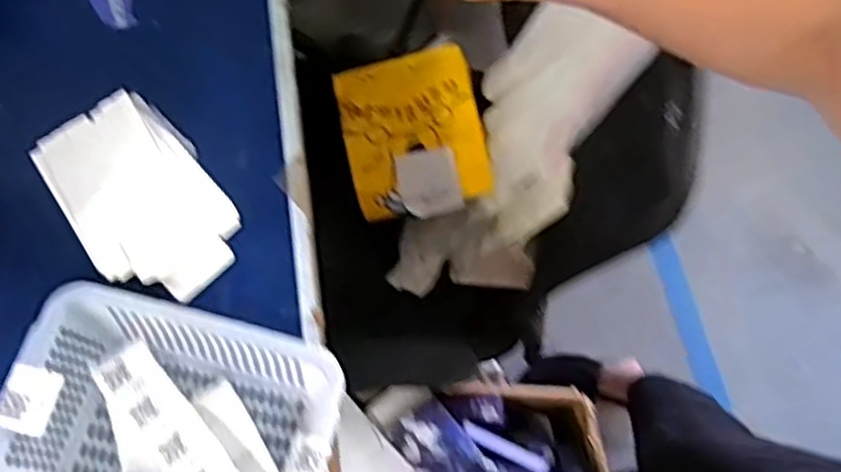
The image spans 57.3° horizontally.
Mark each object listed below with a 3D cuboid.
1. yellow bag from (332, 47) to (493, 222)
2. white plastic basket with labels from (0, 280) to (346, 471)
[{"bbox_3d":[-0.012,-0.140,1.048,0.185,0.062,0.225,-9,71,-3],"label":"yellow bag"},{"bbox_3d":[-0.213,0.168,0.660,0.267,0.082,0.192,15,71,5],"label":"white plastic basket with labels"}]

